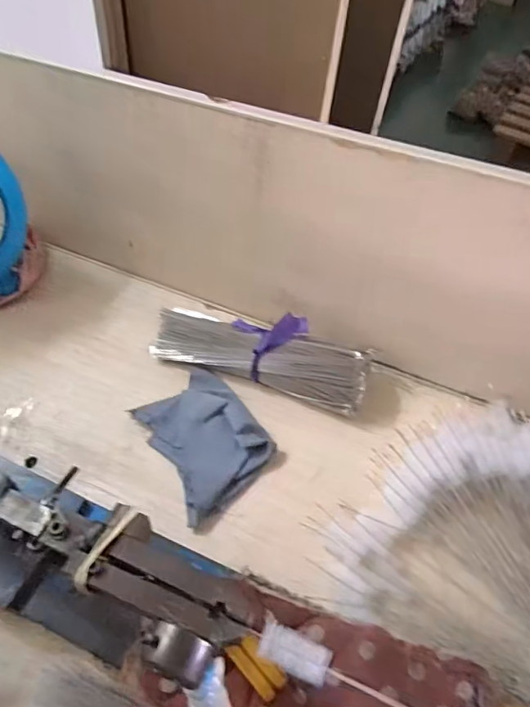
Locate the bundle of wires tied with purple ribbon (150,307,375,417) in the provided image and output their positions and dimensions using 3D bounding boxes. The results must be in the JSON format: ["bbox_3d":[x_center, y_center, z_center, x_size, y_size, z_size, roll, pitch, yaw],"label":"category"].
[{"bbox_3d":[-0.007,0.001,0.578,0.255,0.069,0.078,16,51,8],"label":"bundle of wires tied with purple ribbon"}]

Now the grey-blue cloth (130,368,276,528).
[{"bbox_3d":[-0.066,0.086,0.531,0.109,0.024,0.154,-25,57,-24],"label":"grey-blue cloth"}]

